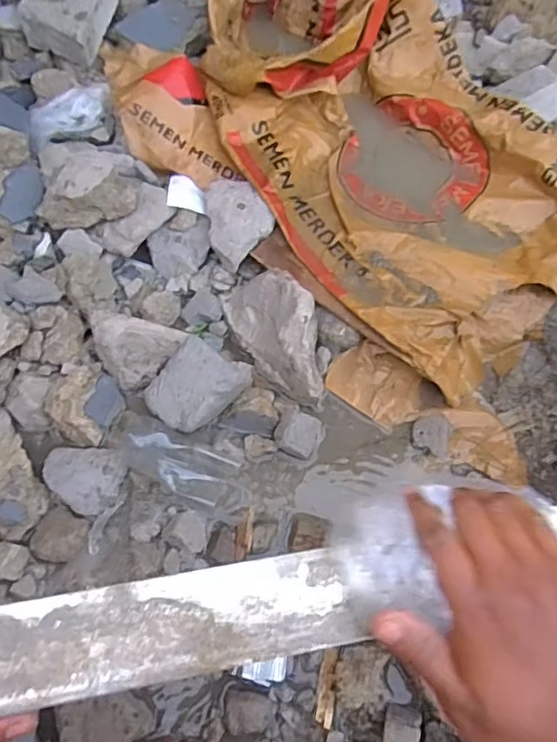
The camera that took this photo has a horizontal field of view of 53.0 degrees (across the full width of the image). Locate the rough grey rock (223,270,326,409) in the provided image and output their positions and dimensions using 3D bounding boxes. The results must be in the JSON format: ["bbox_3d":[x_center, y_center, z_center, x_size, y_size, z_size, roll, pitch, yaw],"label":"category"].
[{"bbox_3d":[0.005,-0.049,0.687,0.087,0.078,0.184,-28,69,-16],"label":"rough grey rock"}]

